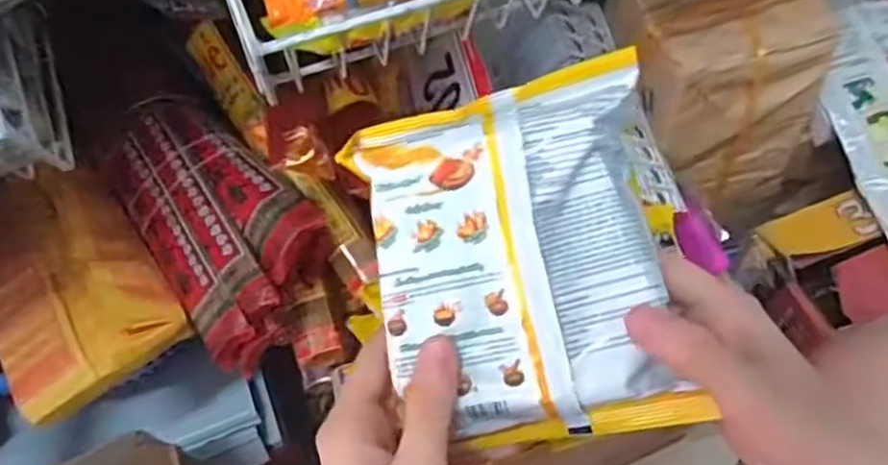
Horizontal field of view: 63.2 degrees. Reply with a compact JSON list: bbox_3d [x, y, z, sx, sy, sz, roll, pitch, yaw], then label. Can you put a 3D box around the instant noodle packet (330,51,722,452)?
[{"bbox_3d":[0.031,0.014,0.291,0.115,0.022,0.144,-15,86,6],"label":"instant noodle packet"}]

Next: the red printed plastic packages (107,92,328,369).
[{"bbox_3d":[-0.197,-0.010,0.602,0.118,0.097,0.215,-39,66,-18],"label":"red printed plastic packages"}]

